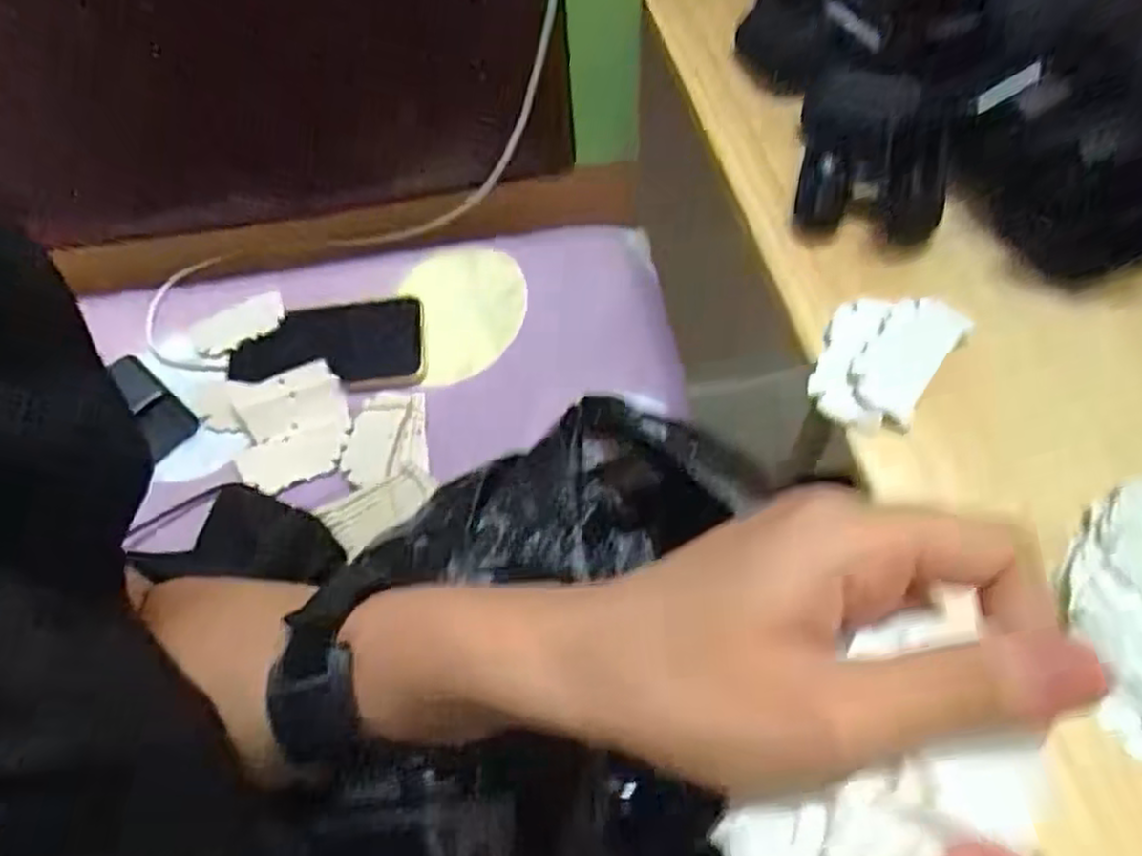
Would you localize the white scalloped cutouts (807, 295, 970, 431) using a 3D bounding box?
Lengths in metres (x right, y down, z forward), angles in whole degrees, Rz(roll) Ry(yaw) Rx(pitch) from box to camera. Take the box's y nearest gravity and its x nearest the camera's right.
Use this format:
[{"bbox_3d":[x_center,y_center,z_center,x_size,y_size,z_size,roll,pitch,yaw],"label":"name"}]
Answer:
[{"bbox_3d":[0.142,-0.032,0.335,0.053,0.016,0.073,25,64,17],"label":"white scalloped cutouts"}]

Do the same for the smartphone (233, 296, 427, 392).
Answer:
[{"bbox_3d":[-0.178,-0.062,0.533,0.139,0.012,0.071,-5,59,1],"label":"smartphone"}]

